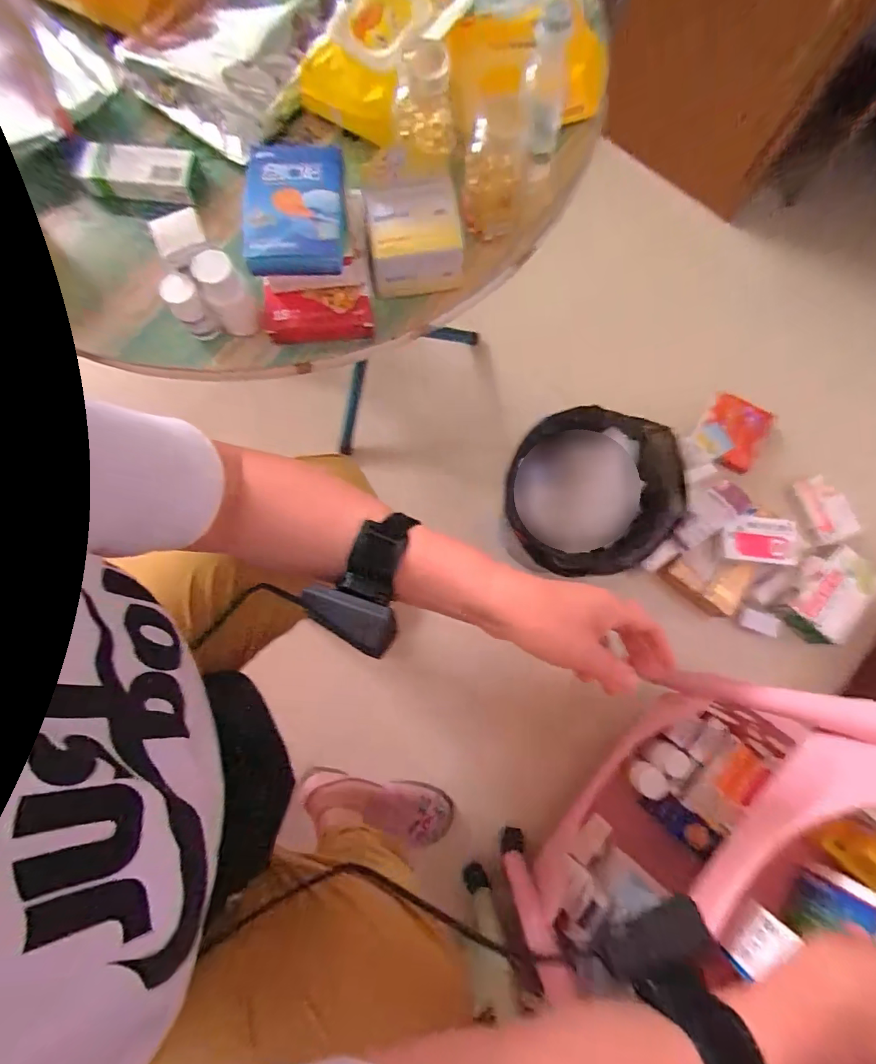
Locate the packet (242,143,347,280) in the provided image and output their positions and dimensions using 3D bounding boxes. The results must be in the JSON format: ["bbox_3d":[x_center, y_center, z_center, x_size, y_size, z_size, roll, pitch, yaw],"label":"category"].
[{"bbox_3d":[-0.106,-0.240,0.346,0.071,0.026,0.091,-2,79,-1],"label":"packet"}]

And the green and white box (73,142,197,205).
[{"bbox_3d":[-0.262,-0.314,0.402,0.116,0.023,0.045,14,79,2],"label":"green and white box"}]

